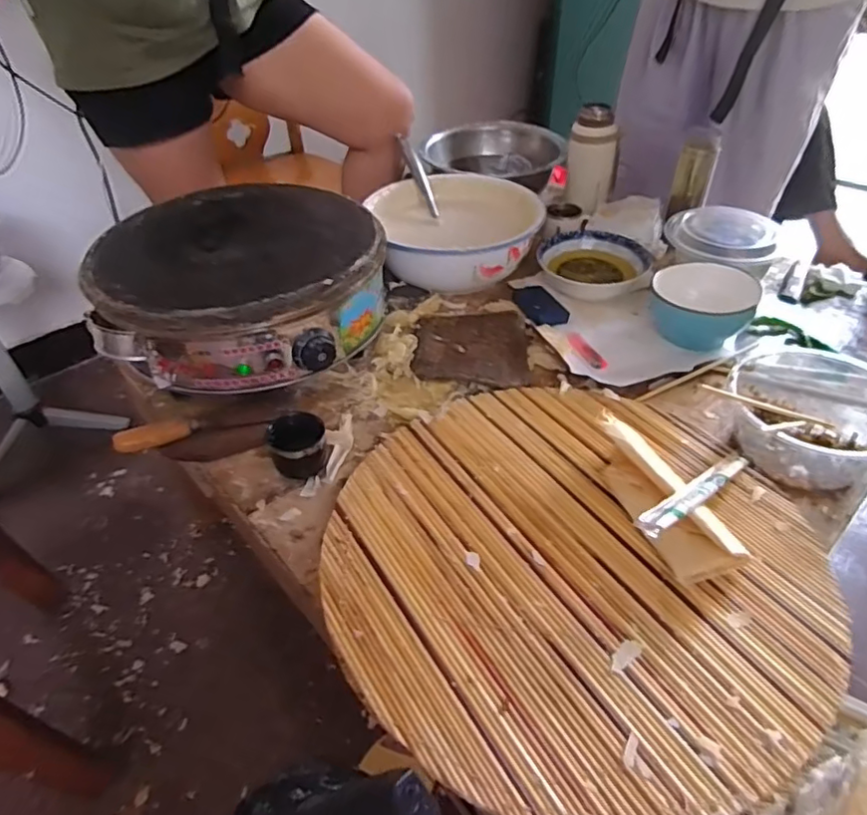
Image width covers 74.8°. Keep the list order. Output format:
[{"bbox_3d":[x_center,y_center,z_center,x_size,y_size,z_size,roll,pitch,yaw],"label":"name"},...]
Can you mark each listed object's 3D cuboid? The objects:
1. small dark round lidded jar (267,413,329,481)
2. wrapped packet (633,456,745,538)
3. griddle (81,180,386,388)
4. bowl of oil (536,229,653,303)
[{"bbox_3d":[-0.149,0.043,0.629,0.060,0.051,0.052,-13,43,-11],"label":"small dark round lidded jar"},{"bbox_3d":[0.243,0.076,0.522,0.223,0.011,0.023,-15,40,-43],"label":"wrapped packet"},{"bbox_3d":[-0.249,-0.186,0.783,0.351,0.125,0.343,-1,42,1],"label":"griddle"},{"bbox_3d":[0.256,-0.231,0.913,0.135,0.045,0.167,-33,50,-29],"label":"bowl of oil"}]

